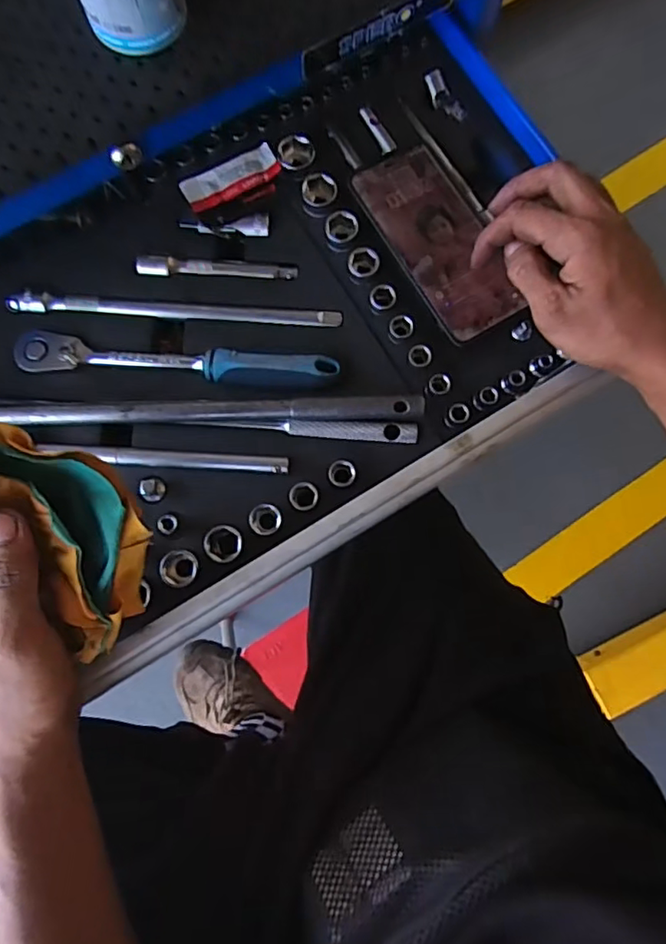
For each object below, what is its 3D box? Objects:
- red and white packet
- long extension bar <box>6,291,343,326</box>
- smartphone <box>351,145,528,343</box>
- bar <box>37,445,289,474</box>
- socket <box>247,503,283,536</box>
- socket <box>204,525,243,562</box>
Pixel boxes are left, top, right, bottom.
[{"bbox_3d":[-0.083,-0.239,0.458,0.079,0.004,0.031,-27,78,-6],"label":"red and white packet"},{"bbox_3d":[-0.121,-0.126,0.439,0.251,0.012,0.017,2,77,1],"label":"long extension bar"},{"bbox_3d":[0.087,-0.183,0.441,0.079,0.012,0.158,-27,81,-12],"label":"smartphone"},{"bbox_3d":[-0.122,-0.010,0.418,0.177,0.013,0.014,3,77,1],"label":"bar"},{"bbox_3d":[-0.048,0.035,0.409,0.022,0.017,0.022,0,77,0],"label":"socket"},{"bbox_3d":[-0.077,0.053,0.410,0.026,0.025,0.025,-2,77,0],"label":"socket"}]

